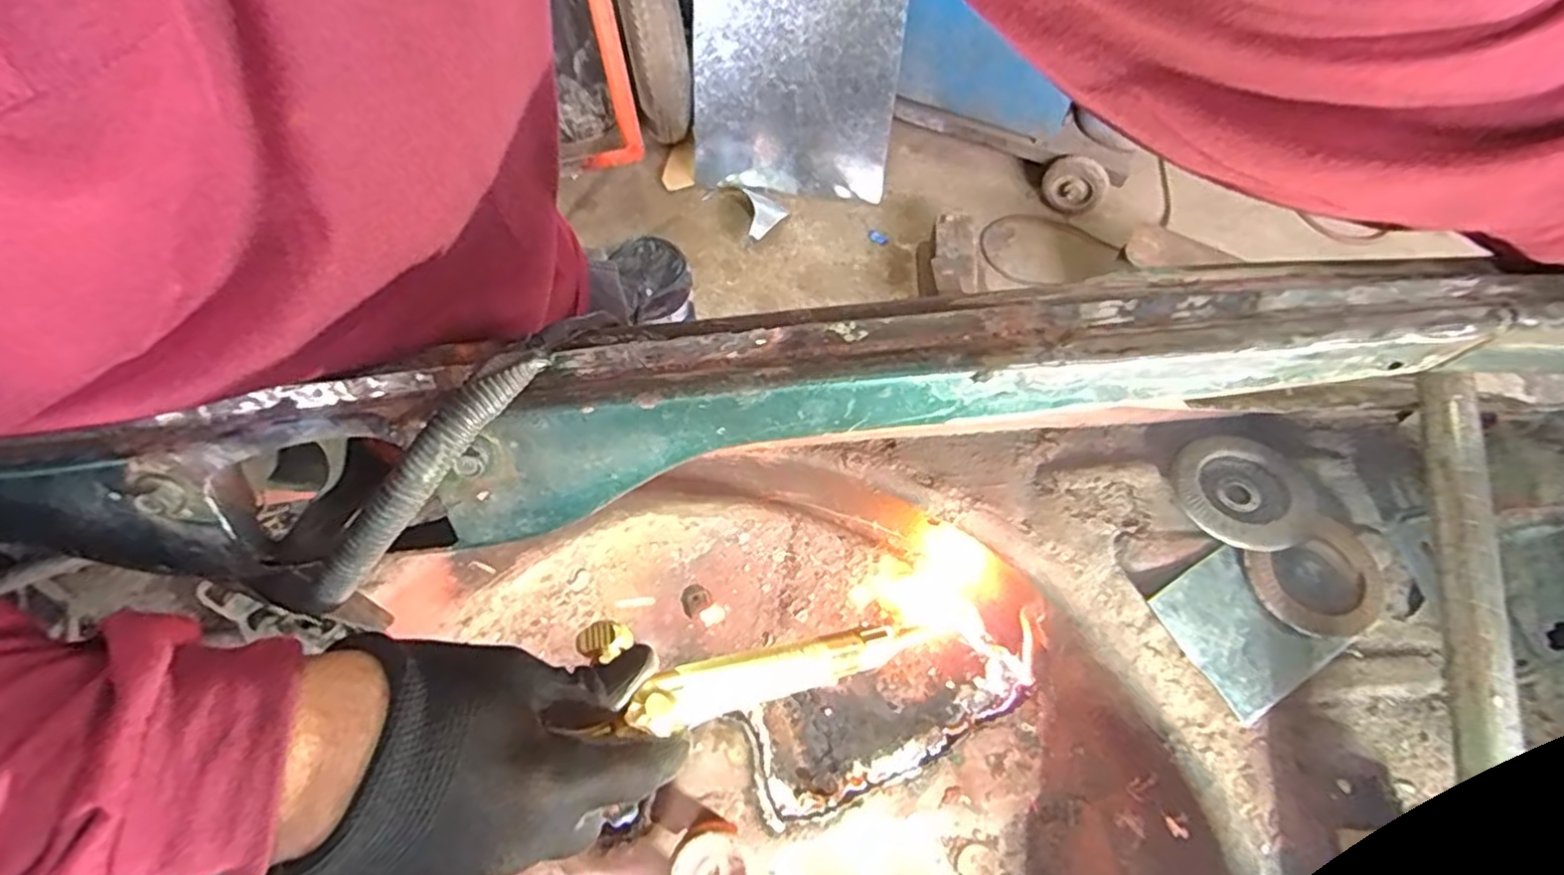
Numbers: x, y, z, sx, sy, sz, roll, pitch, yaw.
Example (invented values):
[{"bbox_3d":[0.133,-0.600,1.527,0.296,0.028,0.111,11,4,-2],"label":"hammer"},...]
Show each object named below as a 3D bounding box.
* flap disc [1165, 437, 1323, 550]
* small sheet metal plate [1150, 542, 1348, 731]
[{"bbox_3d":[0.310,0.039,0.473,0.087,0.020,0.080,0,60,0],"label":"flap disc"},{"bbox_3d":[0.292,0.121,0.445,0.079,0.011,0.087,-27,64,-15],"label":"small sheet metal plate"}]

